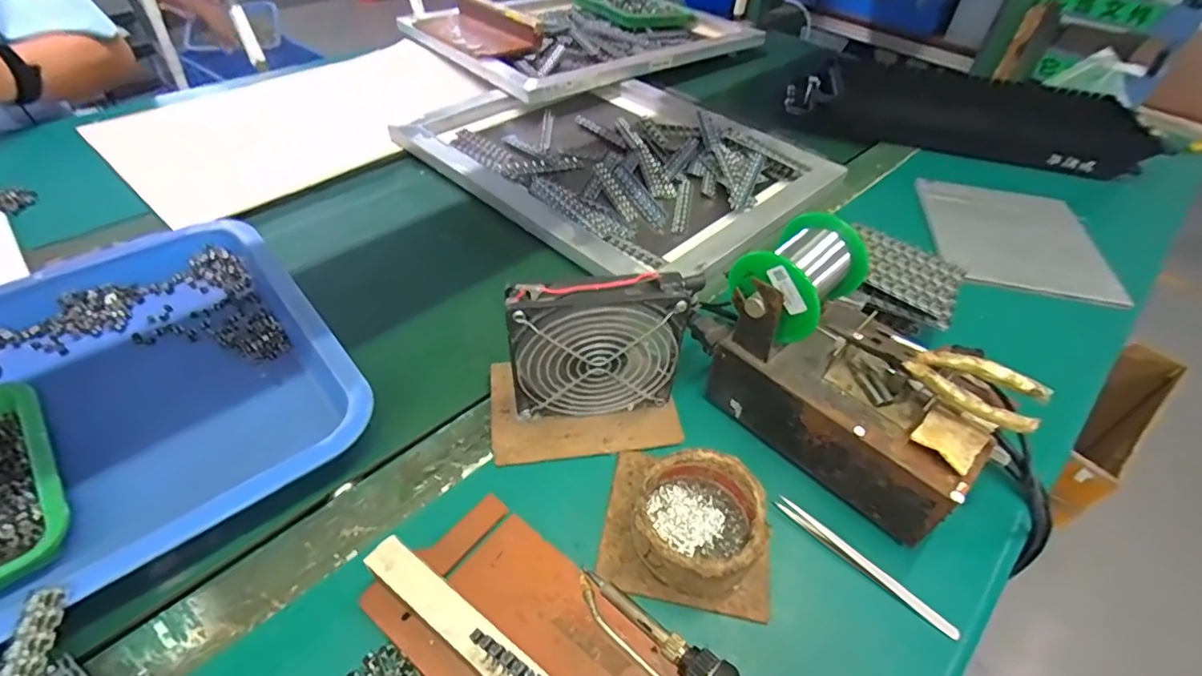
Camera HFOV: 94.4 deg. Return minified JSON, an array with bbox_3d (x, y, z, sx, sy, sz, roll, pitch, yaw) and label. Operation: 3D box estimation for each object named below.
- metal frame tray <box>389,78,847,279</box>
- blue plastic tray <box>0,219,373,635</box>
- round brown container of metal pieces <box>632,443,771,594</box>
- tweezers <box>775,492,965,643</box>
[{"bbox_3d":[0.019,-0.239,0.713,0.448,0.029,0.361,36,54,28],"label":"metal frame tray"},{"bbox_3d":[-0.426,0.070,0.393,0.433,0.043,0.353,-30,54,-29],"label":"blue plastic tray"},{"bbox_3d":[0.064,0.118,0.359,0.080,0.038,0.085,2,45,-2],"label":"round brown container of metal pieces"},{"bbox_3d":[0.173,0.149,0.367,0.124,0.014,0.008,35,53,28],"label":"tweezers"}]

